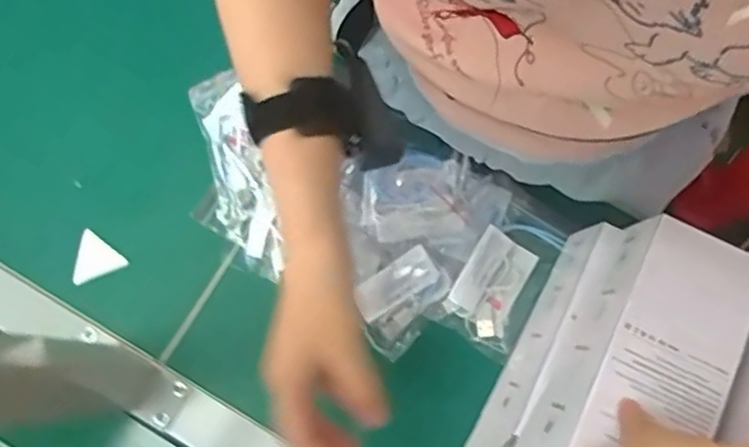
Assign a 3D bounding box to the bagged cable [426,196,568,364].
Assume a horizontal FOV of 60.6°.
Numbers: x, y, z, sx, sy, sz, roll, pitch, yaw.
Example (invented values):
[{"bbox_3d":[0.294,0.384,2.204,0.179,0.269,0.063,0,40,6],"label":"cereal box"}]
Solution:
[{"bbox_3d":[0.104,0.043,0.516,0.067,0.015,0.118,32,78,7],"label":"bagged cable"}]

